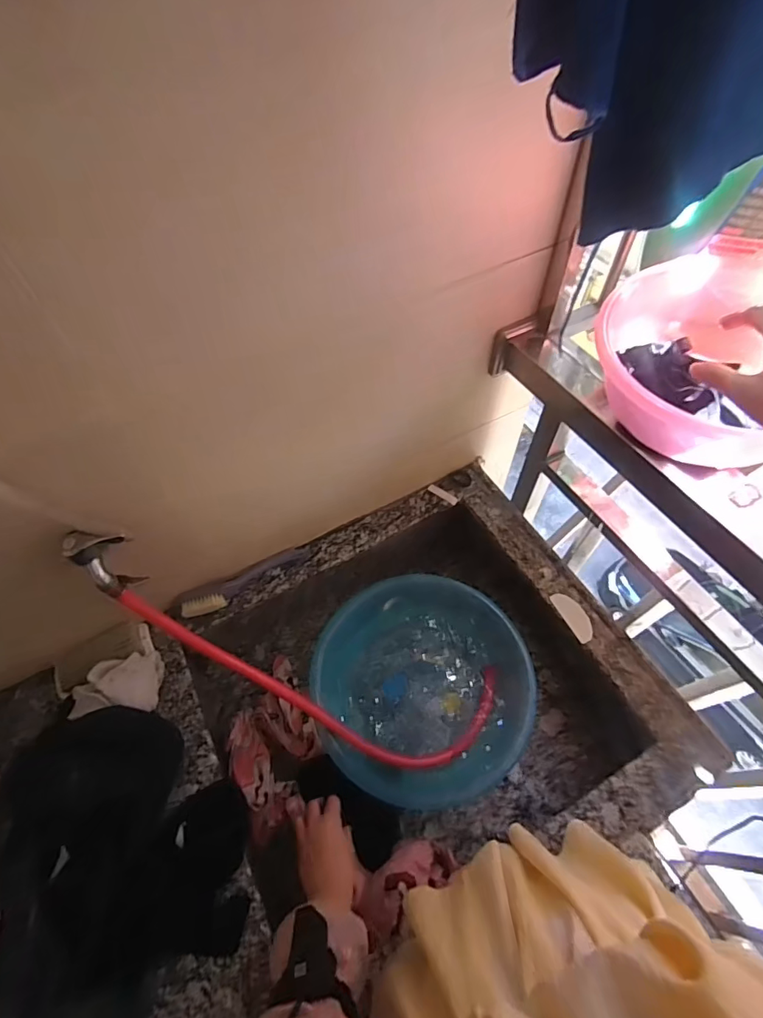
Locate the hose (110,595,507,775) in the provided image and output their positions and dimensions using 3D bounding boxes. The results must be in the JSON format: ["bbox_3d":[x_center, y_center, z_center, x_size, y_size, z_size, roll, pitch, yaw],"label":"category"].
[{"bbox_3d":[-0.088,0.245,0.707,0.582,0.086,0.184,28,58,-17],"label":"hose"}]

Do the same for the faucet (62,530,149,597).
[{"bbox_3d":[-0.325,0.057,0.555,0.055,0.092,0.047,-40,64,-20],"label":"faucet"}]

